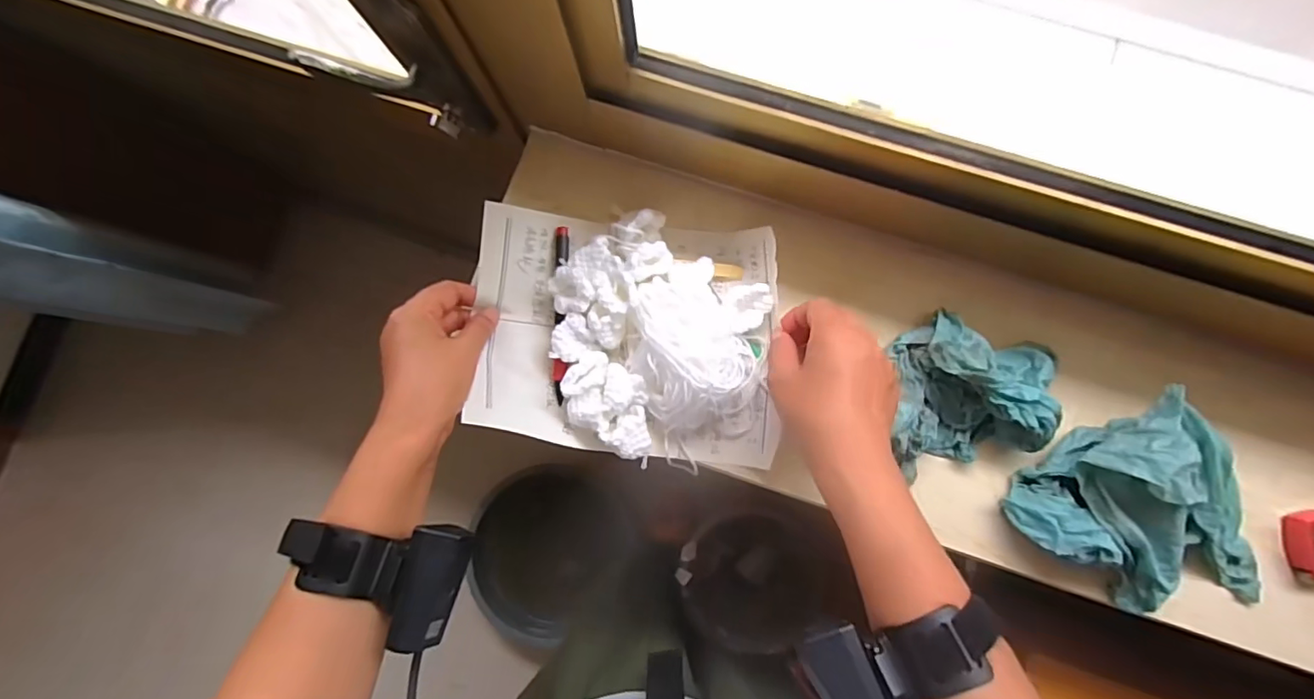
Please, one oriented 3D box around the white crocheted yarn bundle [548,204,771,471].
[{"bbox_3d":[-0.005,-0.006,0.415,0.171,0.049,0.157,0,84,2],"label":"white crocheted yarn bundle"}]

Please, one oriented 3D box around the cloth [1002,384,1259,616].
[{"bbox_3d":[0.347,0.129,0.374,0.123,0.070,0.161,-42,84,-2],"label":"cloth"}]

